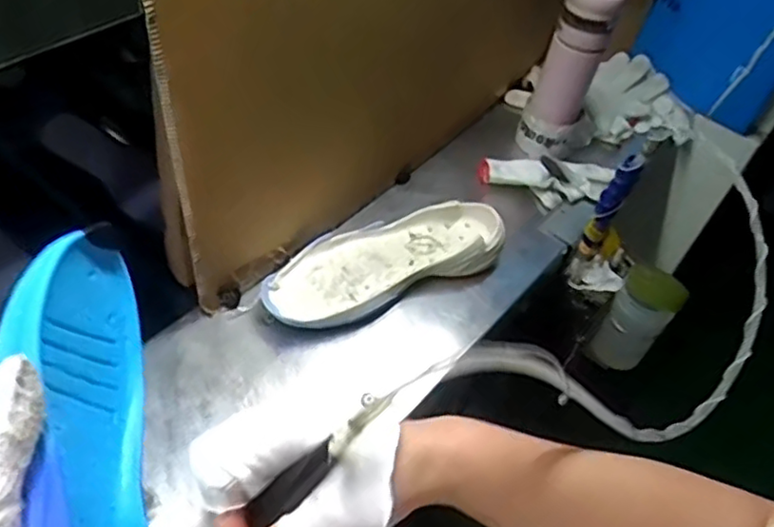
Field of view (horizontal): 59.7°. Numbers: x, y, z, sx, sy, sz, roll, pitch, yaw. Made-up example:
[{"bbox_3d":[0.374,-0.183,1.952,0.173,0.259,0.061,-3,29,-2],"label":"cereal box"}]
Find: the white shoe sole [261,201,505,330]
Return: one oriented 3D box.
[{"bbox_3d":[0.006,-0.007,0.734,0.293,0.048,0.102,-18,54,-24],"label":"white shoe sole"}]

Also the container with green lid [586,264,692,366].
[{"bbox_3d":[0.322,0.076,0.871,0.070,0.144,0.069,5,48,-6],"label":"container with green lid"}]

